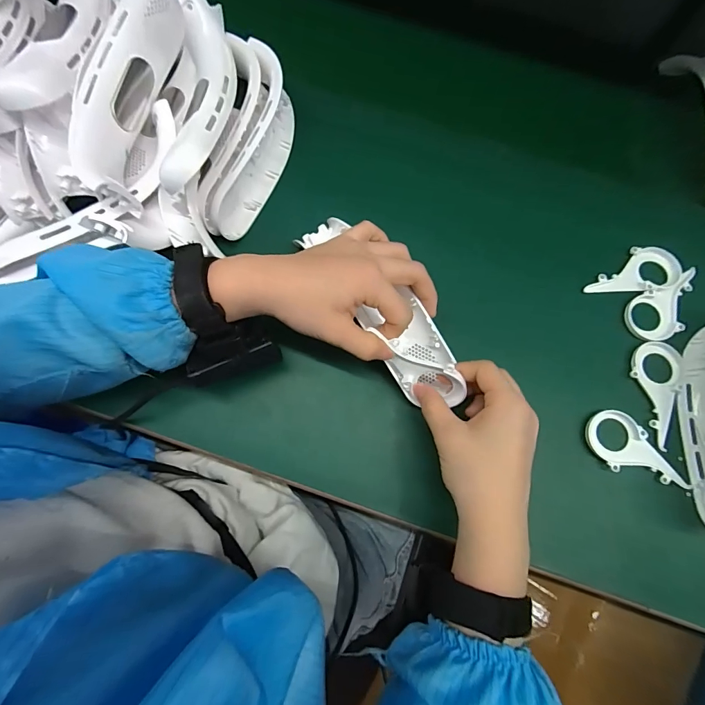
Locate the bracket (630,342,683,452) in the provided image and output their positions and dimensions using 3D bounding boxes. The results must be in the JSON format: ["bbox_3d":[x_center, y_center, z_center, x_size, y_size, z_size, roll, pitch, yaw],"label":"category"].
[{"bbox_3d":[0.269,0.036,0.343,0.044,0.004,0.094,14,76,2],"label":"bracket"}]

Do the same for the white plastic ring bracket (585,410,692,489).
[{"bbox_3d":[0.241,0.090,0.329,0.046,0.008,0.089,-37,80,-10],"label":"white plastic ring bracket"}]

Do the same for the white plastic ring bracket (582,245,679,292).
[{"bbox_3d":[0.269,-0.079,0.371,0.093,0.005,0.042,-9,76,-4],"label":"white plastic ring bracket"}]

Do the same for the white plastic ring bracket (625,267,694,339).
[{"bbox_3d":[0.298,-0.042,0.363,0.089,0.004,0.046,-24,78,-7],"label":"white plastic ring bracket"}]

